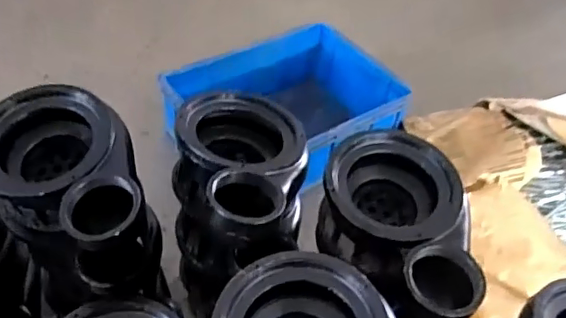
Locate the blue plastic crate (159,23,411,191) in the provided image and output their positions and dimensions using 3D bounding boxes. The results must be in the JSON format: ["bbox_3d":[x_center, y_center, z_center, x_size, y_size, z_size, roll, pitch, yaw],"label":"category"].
[{"bbox_3d":[0.001,-0.084,1.095,0.378,0.179,0.323,-26,55,-29],"label":"blue plastic crate"}]

